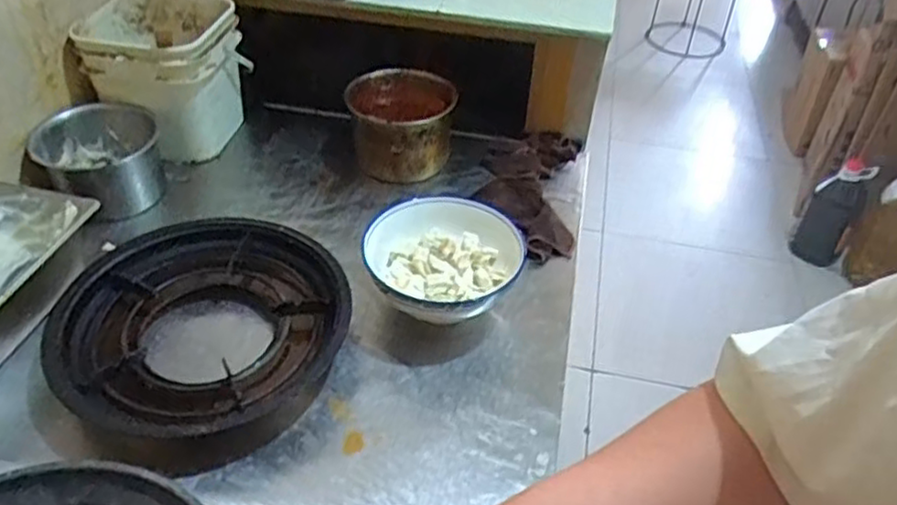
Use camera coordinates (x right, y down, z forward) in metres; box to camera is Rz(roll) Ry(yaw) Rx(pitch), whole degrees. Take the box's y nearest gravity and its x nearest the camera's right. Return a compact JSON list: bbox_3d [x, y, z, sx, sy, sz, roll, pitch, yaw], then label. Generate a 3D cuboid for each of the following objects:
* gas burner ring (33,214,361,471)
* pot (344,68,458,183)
[{"bbox_3d":[-0.290,0.086,0.830,0.301,0.065,0.292,1,42,-1],"label":"gas burner ring"},{"bbox_3d":[-0.075,-0.211,1.144,0.166,0.116,0.157,1,42,-1],"label":"pot"}]

